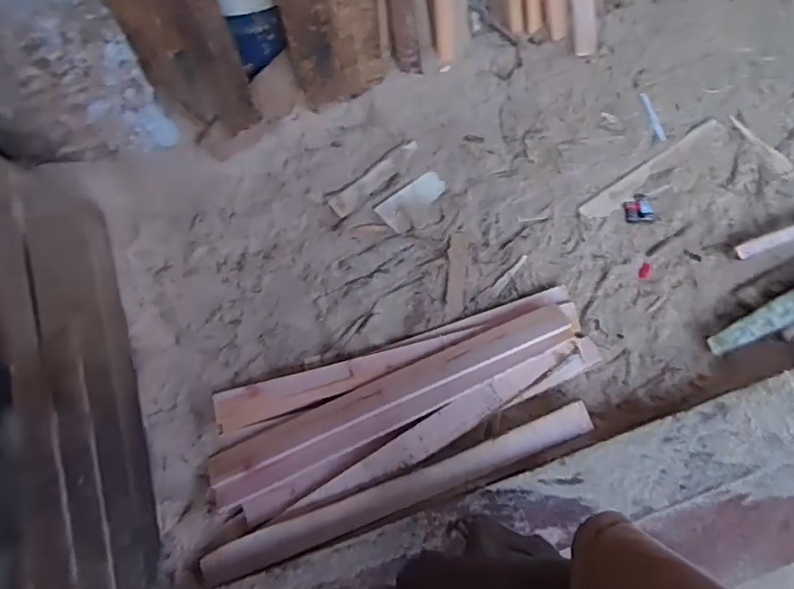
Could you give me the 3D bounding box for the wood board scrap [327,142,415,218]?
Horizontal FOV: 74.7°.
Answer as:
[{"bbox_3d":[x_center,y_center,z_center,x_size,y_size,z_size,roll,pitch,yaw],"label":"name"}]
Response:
[{"bbox_3d":[-0.074,-0.412,1.854,0.369,0.009,0.082,-37,81,-4],"label":"wood board scrap"}]

